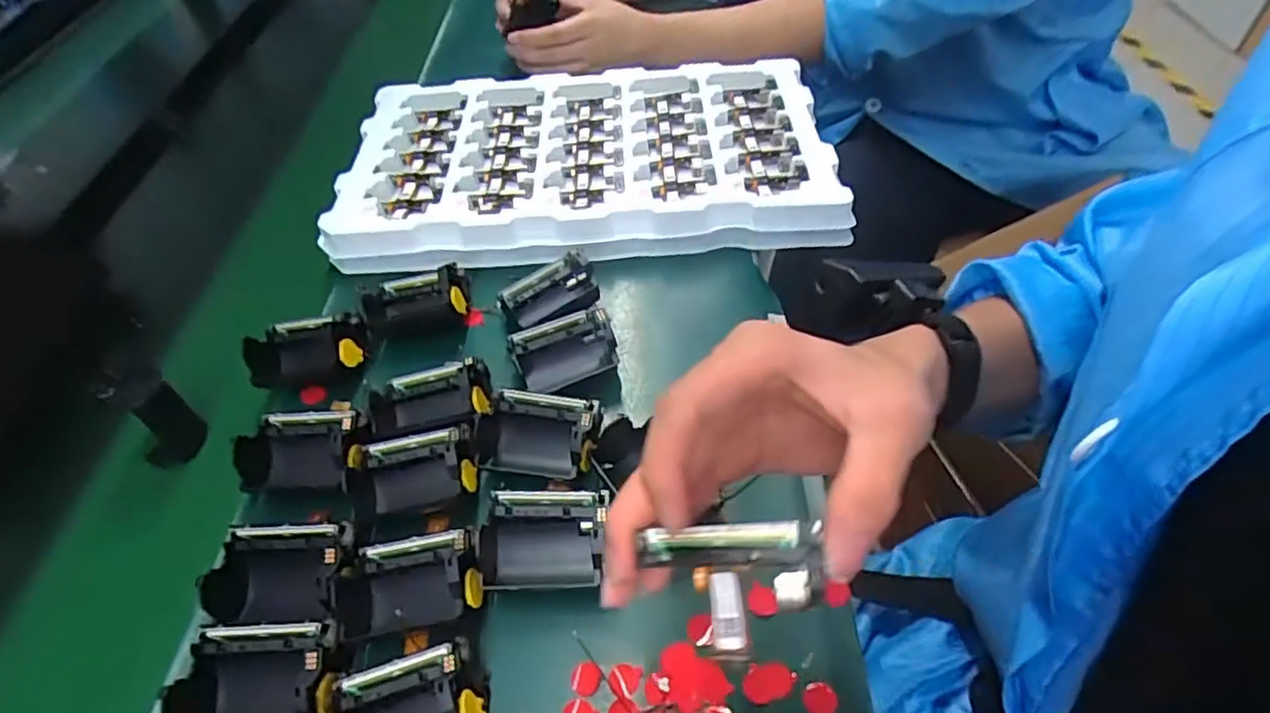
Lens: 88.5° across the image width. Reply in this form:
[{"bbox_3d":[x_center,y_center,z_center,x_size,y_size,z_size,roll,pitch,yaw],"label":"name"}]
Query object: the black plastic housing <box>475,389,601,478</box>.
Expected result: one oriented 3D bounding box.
[{"bbox_3d":[-0.061,0.045,0.406,0.071,0.032,0.047,11,50,9],"label":"black plastic housing"}]

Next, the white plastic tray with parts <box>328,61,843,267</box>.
[{"bbox_3d":[-0.048,-0.188,0.603,0.420,0.055,0.259,-3,49,-3],"label":"white plastic tray with parts"}]

